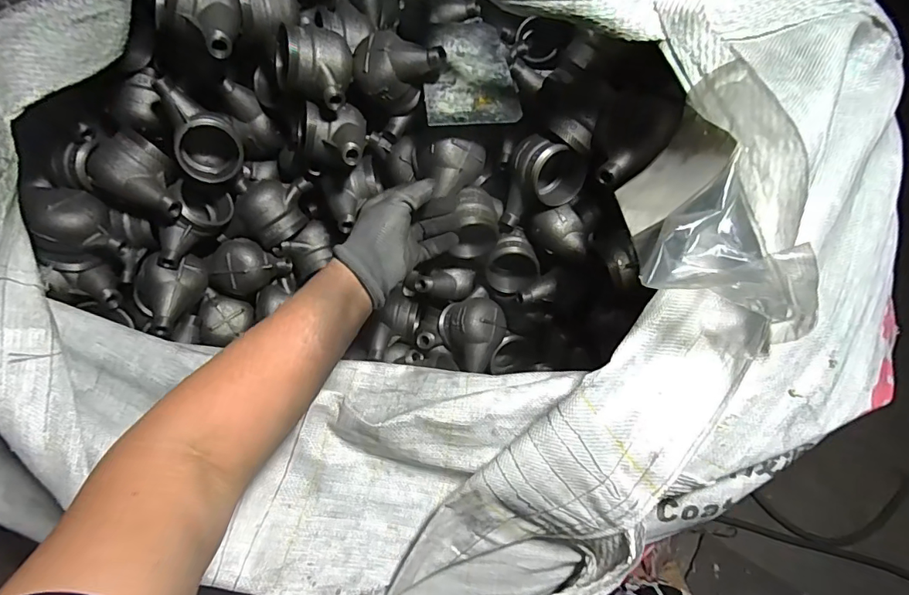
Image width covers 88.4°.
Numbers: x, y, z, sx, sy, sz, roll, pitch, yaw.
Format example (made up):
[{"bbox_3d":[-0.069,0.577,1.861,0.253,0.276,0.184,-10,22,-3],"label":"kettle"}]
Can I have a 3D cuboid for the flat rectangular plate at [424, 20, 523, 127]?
[{"bbox_3d":[0.019,-0.309,0.625,0.115,0.009,0.232,-2,57,-4],"label":"flat rectangular plate"}]

